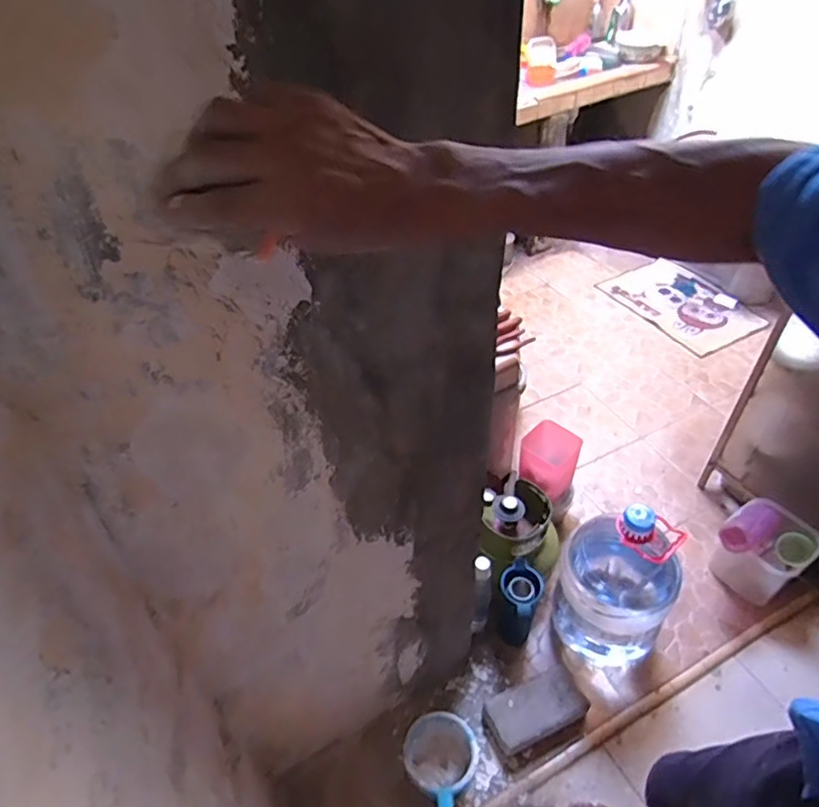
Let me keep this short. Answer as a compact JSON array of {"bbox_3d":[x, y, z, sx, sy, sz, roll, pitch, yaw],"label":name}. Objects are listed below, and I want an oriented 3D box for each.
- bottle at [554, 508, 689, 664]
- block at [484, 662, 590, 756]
[{"bbox_3d":[0.459,0.388,1.295,0.234,0.469,0.222,-2,43,2],"label":"bottle"},{"bbox_3d":[0.279,0.675,1.289,0.205,0.076,0.112,-17,45,-14],"label":"block"}]

